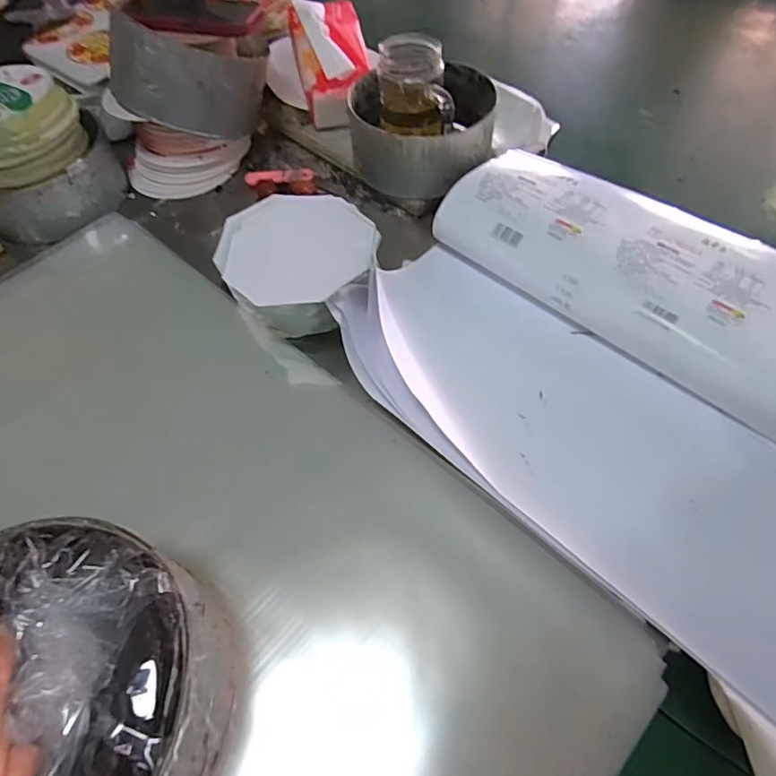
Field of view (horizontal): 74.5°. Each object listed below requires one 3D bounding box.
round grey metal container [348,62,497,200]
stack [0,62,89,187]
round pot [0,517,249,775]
[{"bbox_3d":[0.044,-0.323,0.640,0.176,0.080,0.167,-1,58,2],"label":"round grey metal container"},{"bbox_3d":[-0.452,-0.313,0.604,0.152,0.061,0.157,-34,62,-18],"label":"stack"},{"bbox_3d":[-0.203,0.190,0.324,0.199,0.098,0.181,-1,61,3],"label":"round pot"}]

